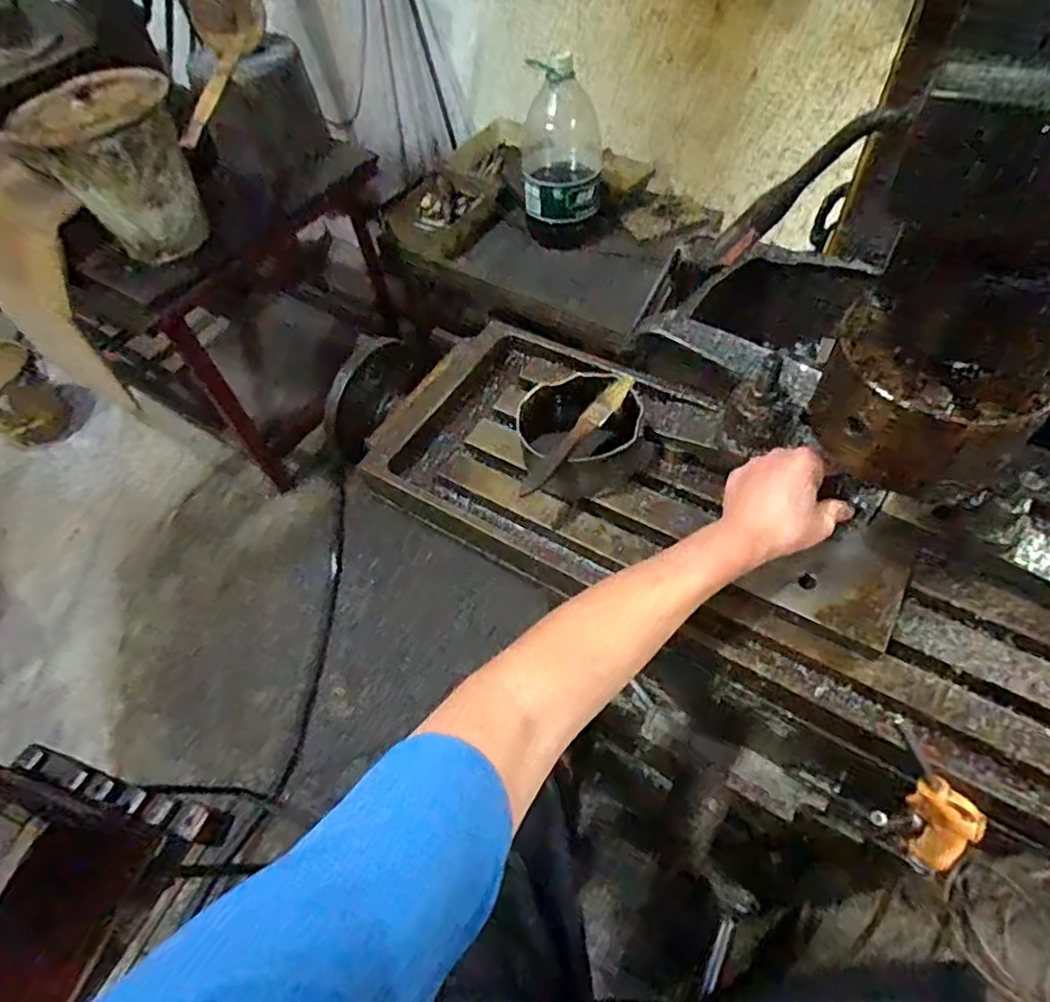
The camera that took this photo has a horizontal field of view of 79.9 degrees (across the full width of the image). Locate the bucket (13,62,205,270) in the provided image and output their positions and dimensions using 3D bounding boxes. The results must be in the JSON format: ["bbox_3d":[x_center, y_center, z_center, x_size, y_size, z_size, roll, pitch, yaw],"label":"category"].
[{"bbox_3d":[-0.692,-0.576,1.097,0.234,0.256,0.234,-33,60,-16],"label":"bucket"}]

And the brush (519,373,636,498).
[{"bbox_3d":[0.048,-0.058,0.530,0.021,0.014,0.150,30,64,22],"label":"brush"}]

